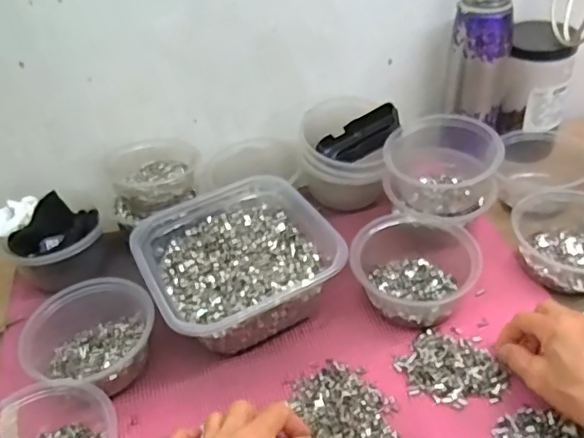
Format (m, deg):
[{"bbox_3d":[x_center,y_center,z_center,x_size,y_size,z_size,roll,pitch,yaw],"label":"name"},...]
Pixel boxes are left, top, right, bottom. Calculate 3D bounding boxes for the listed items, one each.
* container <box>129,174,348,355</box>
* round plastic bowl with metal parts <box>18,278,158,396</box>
[{"bbox_3d":[-0.059,0.039,0.577,0.174,0.073,0.187,-23,43,-17],"label":"container"},{"bbox_3d":[-0.179,0.109,0.518,0.113,0.068,0.118,-4,41,4],"label":"round plastic bowl with metal parts"}]

